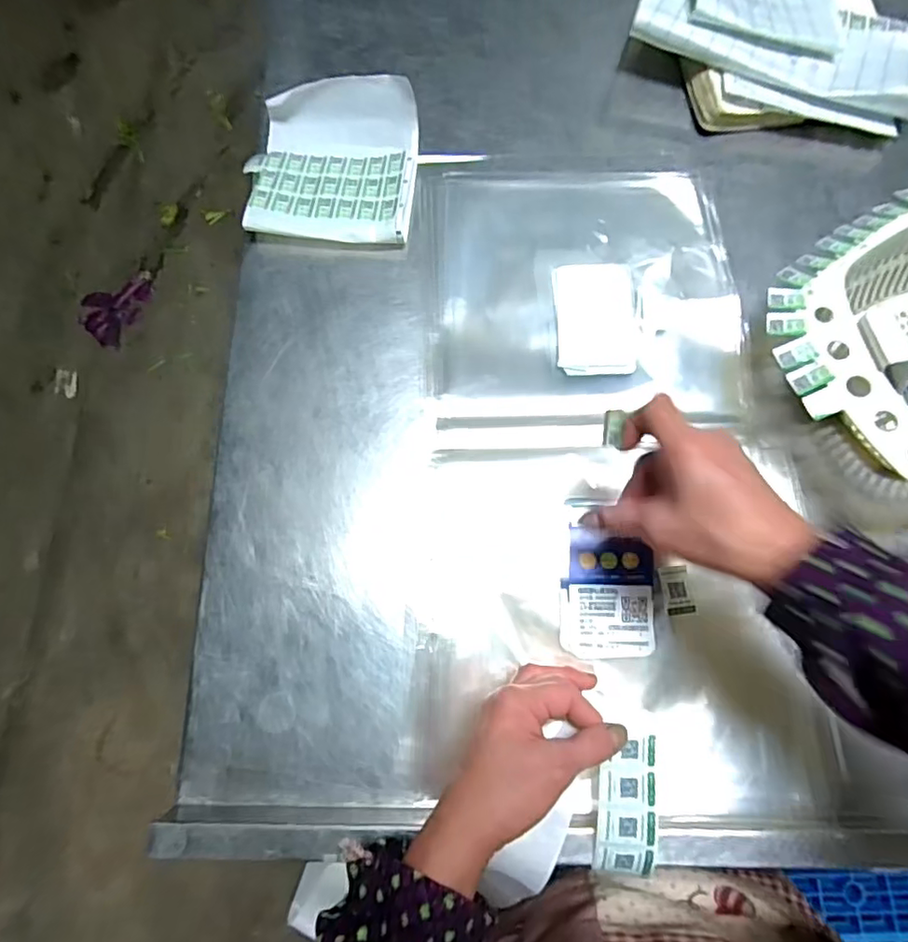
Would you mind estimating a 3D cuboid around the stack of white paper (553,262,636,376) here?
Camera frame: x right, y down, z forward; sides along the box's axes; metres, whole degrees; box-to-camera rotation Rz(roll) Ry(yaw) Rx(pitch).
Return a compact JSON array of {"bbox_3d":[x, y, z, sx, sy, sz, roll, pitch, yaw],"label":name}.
[{"bbox_3d":[0.122,-0.131,0.499,0.065,0.014,0.106,0,75,1],"label":"stack of white paper"}]

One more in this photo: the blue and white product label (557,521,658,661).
[{"bbox_3d":[0.114,0.091,0.428,0.067,0.004,0.091,1,79,5],"label":"blue and white product label"}]

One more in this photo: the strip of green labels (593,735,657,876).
[{"bbox_3d":[0.111,0.214,0.368,0.037,0.005,0.081,4,81,-1],"label":"strip of green labels"}]

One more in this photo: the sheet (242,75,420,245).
[{"bbox_3d":[-0.116,-0.291,0.541,0.162,0.040,0.157,5,75,2],"label":"sheet"}]

